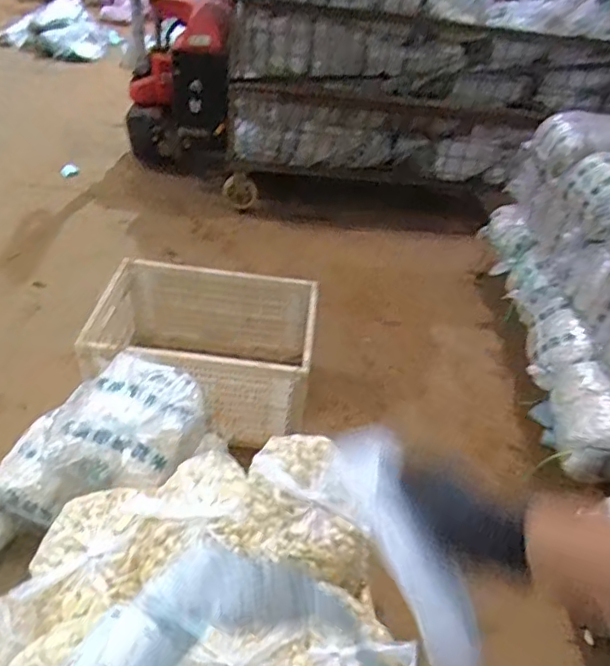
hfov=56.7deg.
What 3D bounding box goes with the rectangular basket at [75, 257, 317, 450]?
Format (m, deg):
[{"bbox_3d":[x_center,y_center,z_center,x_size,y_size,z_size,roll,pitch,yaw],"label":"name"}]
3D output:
[{"bbox_3d":[-0.284,0.054,1.578,0.580,0.323,0.400,8,41,0],"label":"rectangular basket"}]

